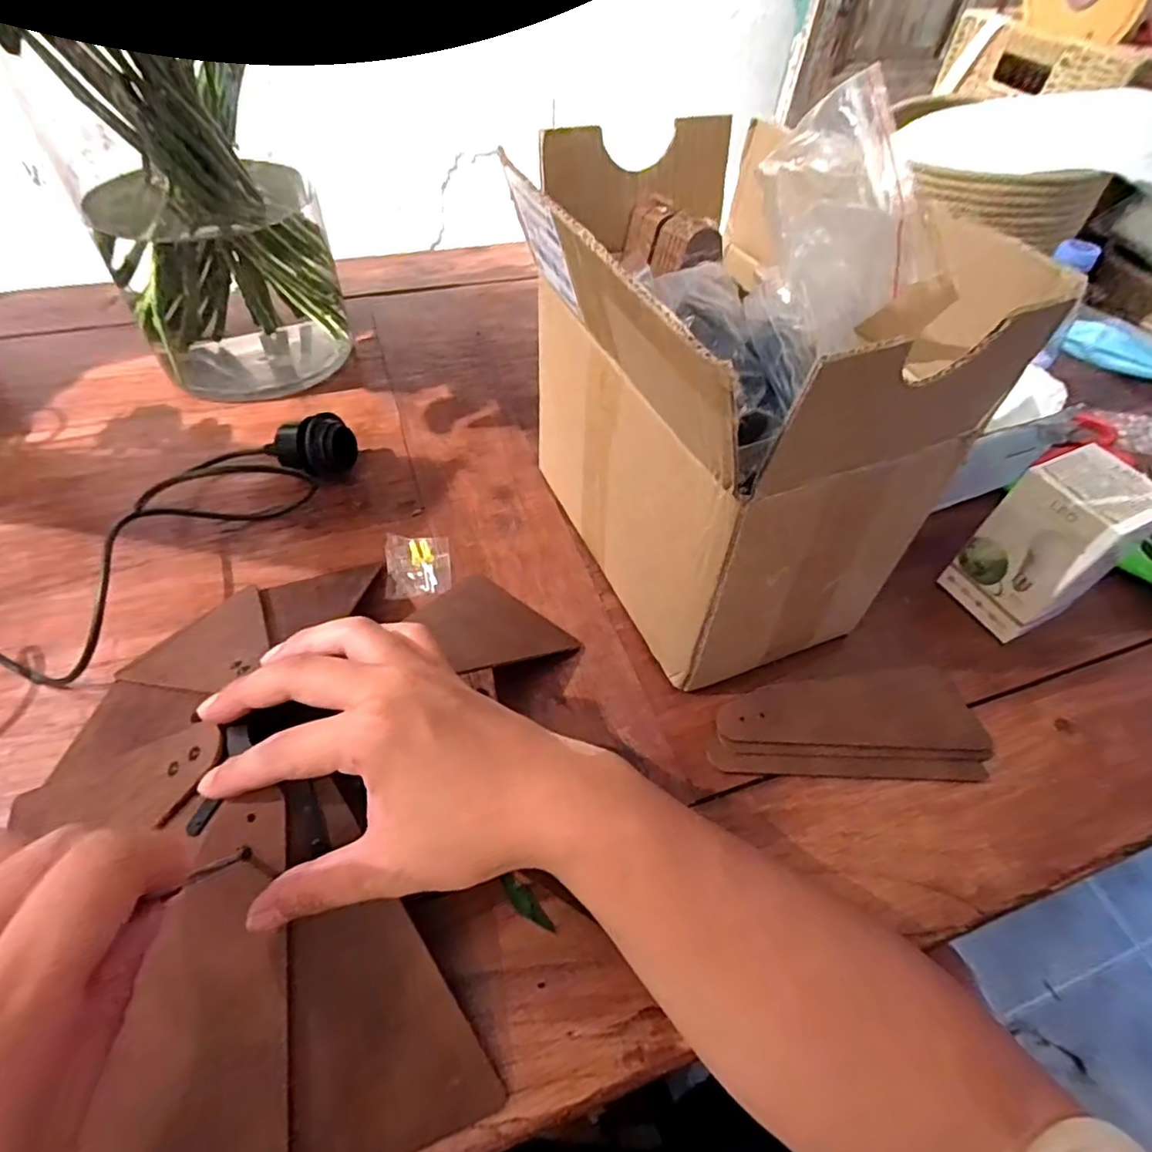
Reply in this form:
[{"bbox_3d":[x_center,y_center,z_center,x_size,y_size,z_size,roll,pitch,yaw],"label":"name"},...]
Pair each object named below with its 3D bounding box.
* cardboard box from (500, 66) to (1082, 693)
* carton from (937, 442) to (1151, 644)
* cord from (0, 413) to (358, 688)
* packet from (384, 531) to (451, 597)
[{"bbox_3d":[0.089,-0.111,0.393,0.186,0.270,0.259,-18,54,-16],"label":"cardboard box"},{"bbox_3d":[0.335,-0.022,0.428,0.066,0.112,0.069,-22,56,-19],"label":"carton"},{"bbox_3d":[-0.352,-0.017,0.419,0.403,0.083,0.183,-18,54,-16],"label":"cord"},{"bbox_3d":[-0.121,-0.007,0.470,0.047,0.011,0.056,-6,52,-7],"label":"packet"}]

